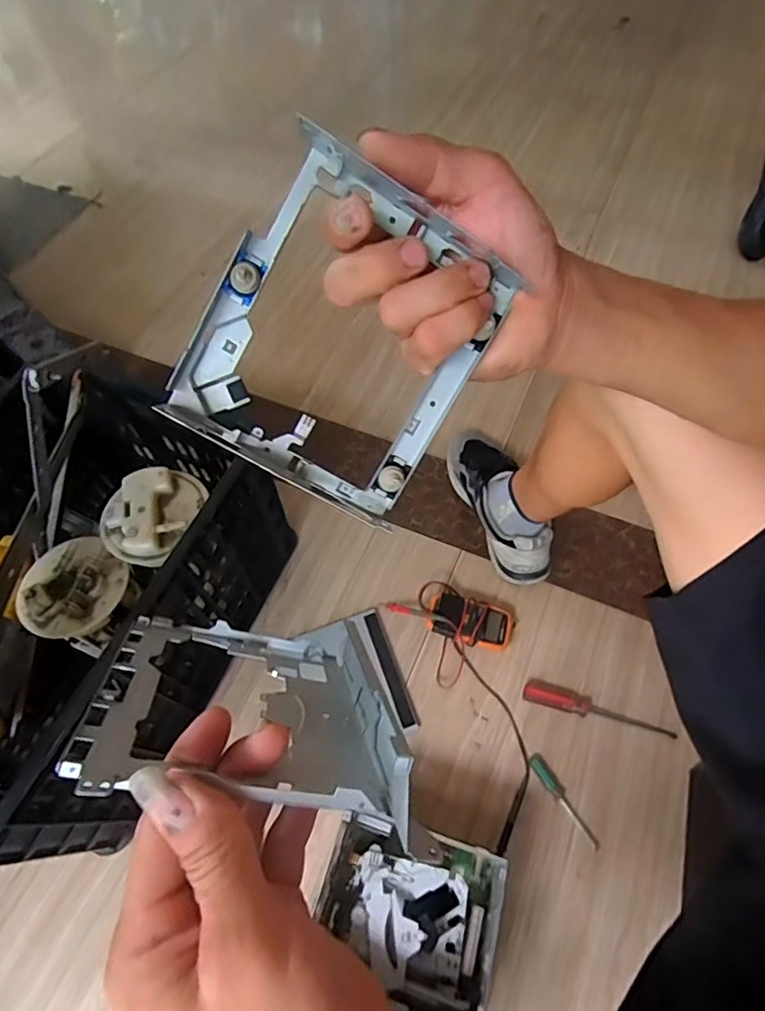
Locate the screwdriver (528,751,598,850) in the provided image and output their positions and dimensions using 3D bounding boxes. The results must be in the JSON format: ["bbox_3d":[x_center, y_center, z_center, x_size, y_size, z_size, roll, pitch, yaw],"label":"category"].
[{"bbox_3d":[0.223,0.360,0.662,0.019,0.018,0.114,-29,63,-14],"label":"screwdriver"}]

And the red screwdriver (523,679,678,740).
[{"bbox_3d":[0.285,0.270,0.712,0.197,0.031,0.034,15,62,10],"label":"red screwdriver"}]

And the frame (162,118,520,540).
[{"bbox_3d":[-0.018,-0.078,0.264,0.125,0.014,0.147,29,99,-14],"label":"frame"}]

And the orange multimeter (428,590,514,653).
[{"bbox_3d":[0.128,0.164,0.773,0.131,0.029,0.063,16,61,-7],"label":"orange multimeter"}]

